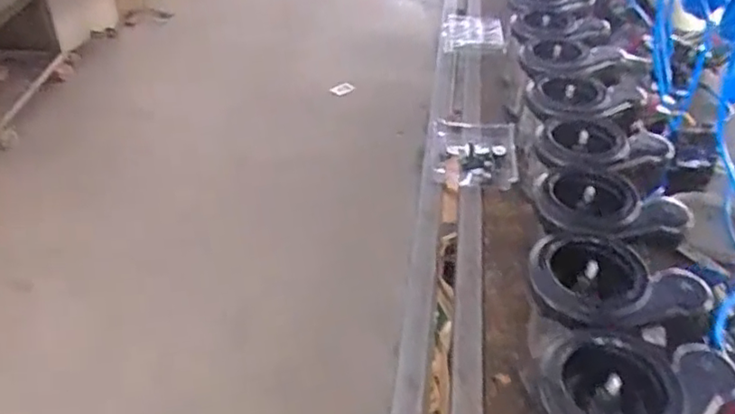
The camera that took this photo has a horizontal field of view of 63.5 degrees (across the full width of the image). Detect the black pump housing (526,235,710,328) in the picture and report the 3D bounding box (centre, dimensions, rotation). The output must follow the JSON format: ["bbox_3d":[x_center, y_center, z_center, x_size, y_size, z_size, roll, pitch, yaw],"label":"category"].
[{"bbox_3d":[0.246,0.077,0.610,0.157,0.042,0.135,-14,41,-18],"label":"black pump housing"}]

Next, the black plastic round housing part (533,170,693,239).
[{"bbox_3d":[0.280,-0.001,0.704,0.161,0.041,0.123,-5,39,-6],"label":"black plastic round housing part"}]

